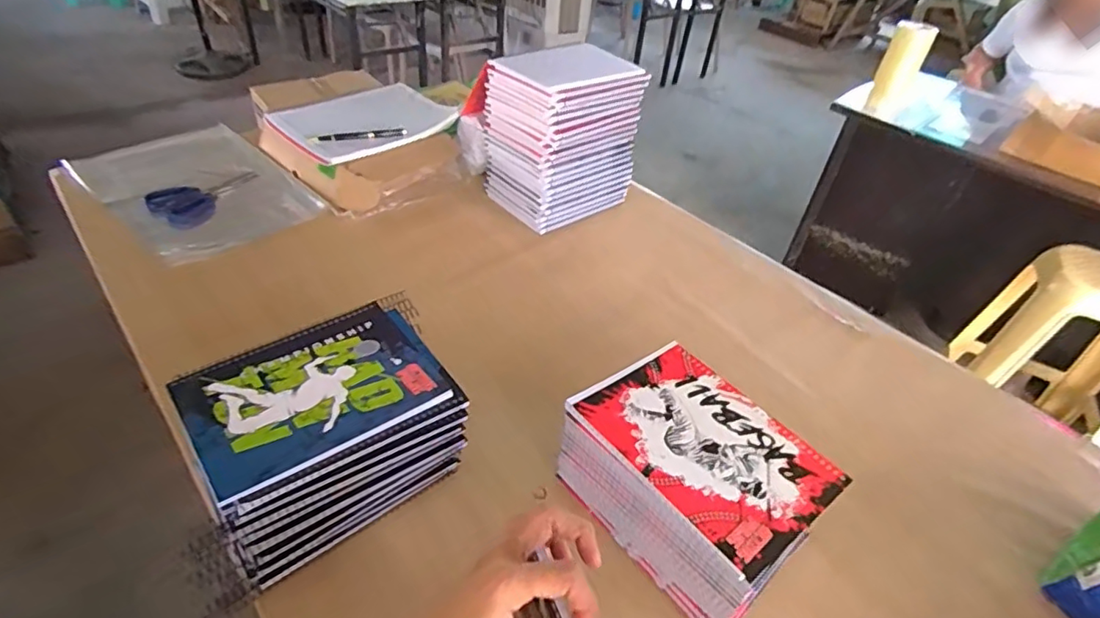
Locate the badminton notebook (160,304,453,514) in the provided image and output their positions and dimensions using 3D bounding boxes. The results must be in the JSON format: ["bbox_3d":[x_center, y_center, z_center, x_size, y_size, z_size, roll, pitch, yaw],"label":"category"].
[{"bbox_3d":[-0.219,0.073,0.532,0.204,0.009,0.155,-25,50,-32],"label":"badminton notebook"}]

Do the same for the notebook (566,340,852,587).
[{"bbox_3d":[0.140,0.120,0.525,0.156,0.008,0.212,-24,49,-31],"label":"notebook"}]

